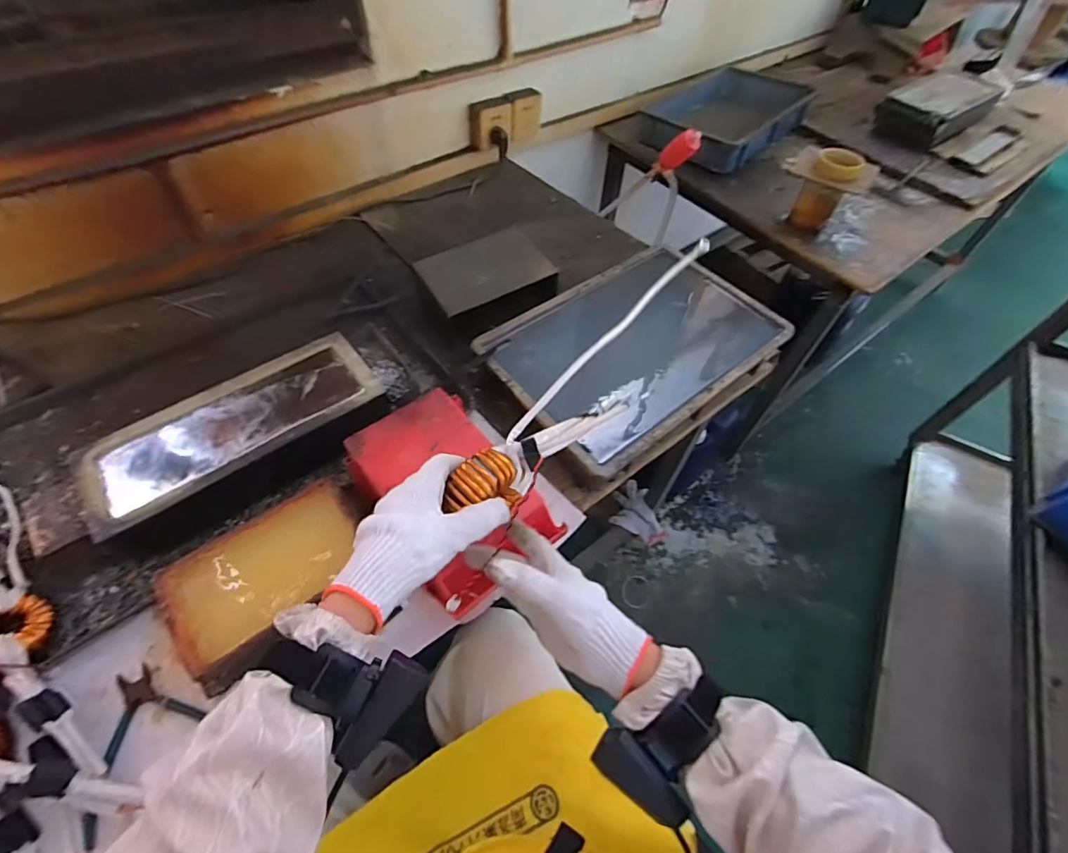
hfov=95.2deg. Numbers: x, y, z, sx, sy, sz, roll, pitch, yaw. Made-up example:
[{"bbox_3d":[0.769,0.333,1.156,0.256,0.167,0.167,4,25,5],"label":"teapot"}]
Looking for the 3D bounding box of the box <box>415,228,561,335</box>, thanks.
[{"bbox_3d":[-0.078,-0.242,0.838,0.203,0.088,0.140,-26,60,-20],"label":"box"}]

